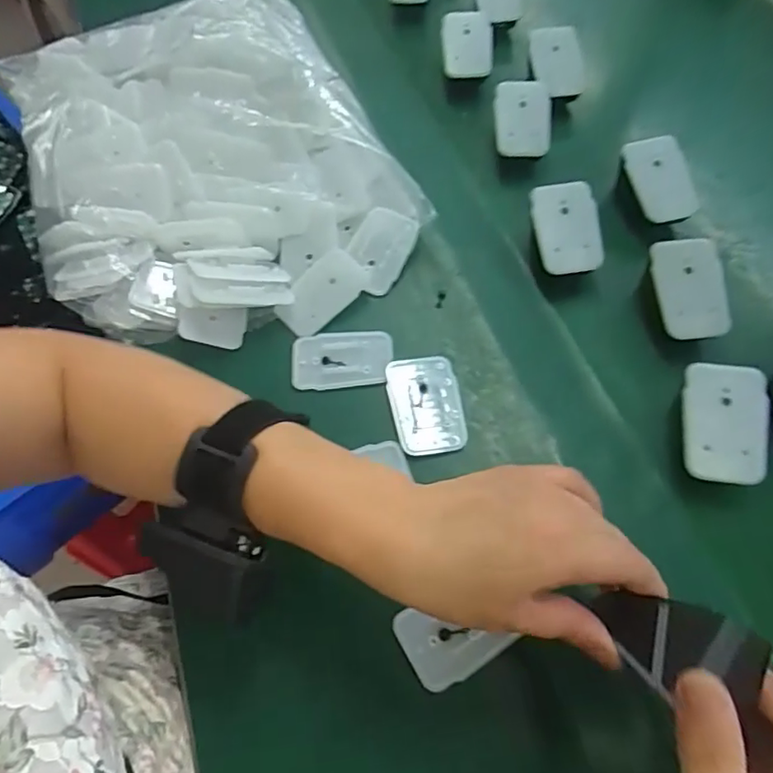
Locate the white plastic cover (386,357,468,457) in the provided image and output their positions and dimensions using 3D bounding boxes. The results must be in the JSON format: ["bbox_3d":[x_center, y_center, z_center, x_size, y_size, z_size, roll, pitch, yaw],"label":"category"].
[{"bbox_3d":[0.026,0.012,0.375,0.045,0.006,0.068,-10,65,-2],"label":"white plastic cover"}]

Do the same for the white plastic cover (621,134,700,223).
[{"bbox_3d":[0.208,-0.156,0.429,0.047,0.008,0.064,-16,89,-11],"label":"white plastic cover"}]

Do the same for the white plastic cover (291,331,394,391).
[{"bbox_3d":[-0.031,-0.019,0.397,0.070,0.005,0.043,-5,65,1],"label":"white plastic cover"}]

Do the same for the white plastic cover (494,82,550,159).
[{"bbox_3d":[0.114,-0.220,0.470,0.050,0.007,0.059,-2,97,-17],"label":"white plastic cover"}]

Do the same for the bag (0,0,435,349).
[{"bbox_3d":[-0.149,-0.187,0.457,0.273,0.064,0.345,-26,67,-9],"label":"bag"}]

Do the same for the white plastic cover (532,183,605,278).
[{"bbox_3d":[0.131,-0.115,0.412,0.044,0.009,0.066,-7,81,6],"label":"white plastic cover"}]

